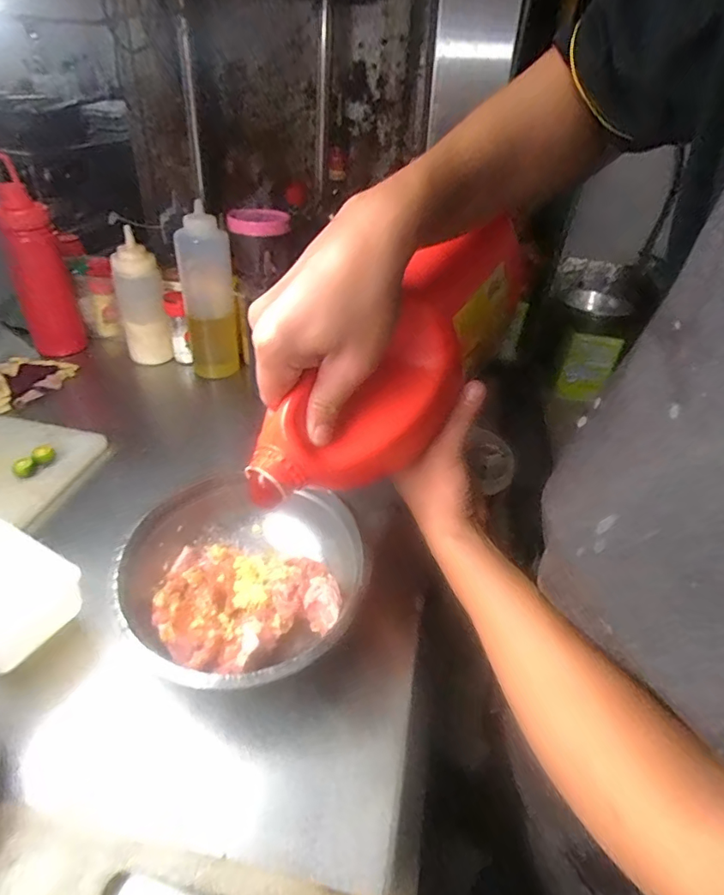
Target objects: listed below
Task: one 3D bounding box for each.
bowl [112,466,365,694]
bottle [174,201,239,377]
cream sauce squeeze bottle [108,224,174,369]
[{"bbox_3d":[-0.098,0.110,0.405,0.192,0.075,0.179,4,38,-3],"label":"bowl"},{"bbox_3d":[-0.225,-0.213,0.713,0.074,0.244,0.071,-5,40,-13],"label":"bottle"},{"bbox_3d":[-0.337,-0.219,0.733,0.065,0.176,0.065,-13,42,-22],"label":"cream sauce squeeze bottle"}]

